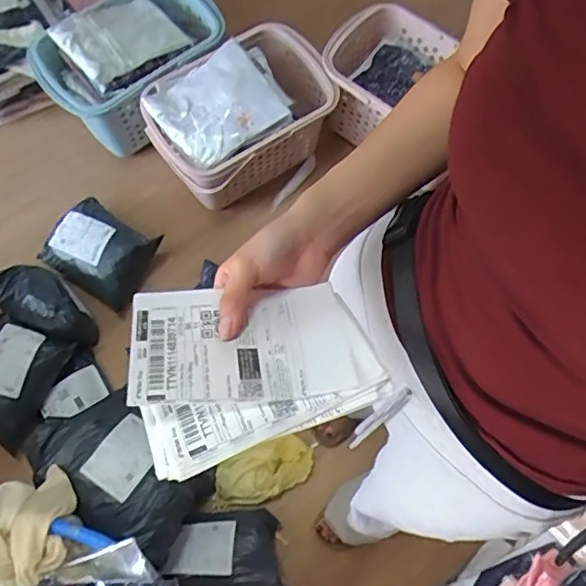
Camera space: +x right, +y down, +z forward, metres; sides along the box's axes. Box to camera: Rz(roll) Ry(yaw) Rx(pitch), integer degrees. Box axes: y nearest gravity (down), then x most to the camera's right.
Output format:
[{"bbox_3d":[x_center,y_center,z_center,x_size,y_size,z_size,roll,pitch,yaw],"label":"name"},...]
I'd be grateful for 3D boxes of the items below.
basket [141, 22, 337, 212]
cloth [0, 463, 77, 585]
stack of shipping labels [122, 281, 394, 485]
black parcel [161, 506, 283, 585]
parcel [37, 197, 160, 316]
[{"bbox_3d":[-0.128,-0.428,1.365,0.435,0.220,0.274,-36,75,-13],"label":"basket"},{"bbox_3d":[-0.454,0.401,0.898,0.169,0.102,0.268,42,56,16],"label":"cloth"},{"bbox_3d":[-0.032,0.047,0.409,0.160,0.031,0.132,-13,49,-17],"label":"stack of shipping labels"},{"bbox_3d":[-0.136,0.532,1.141,0.221,0.088,0.183,-4,71,-3],"label":"black parcel"},{"bbox_3d":[-0.458,-0.108,1.357,0.240,0.080,0.215,27,72,8],"label":"parcel"}]

